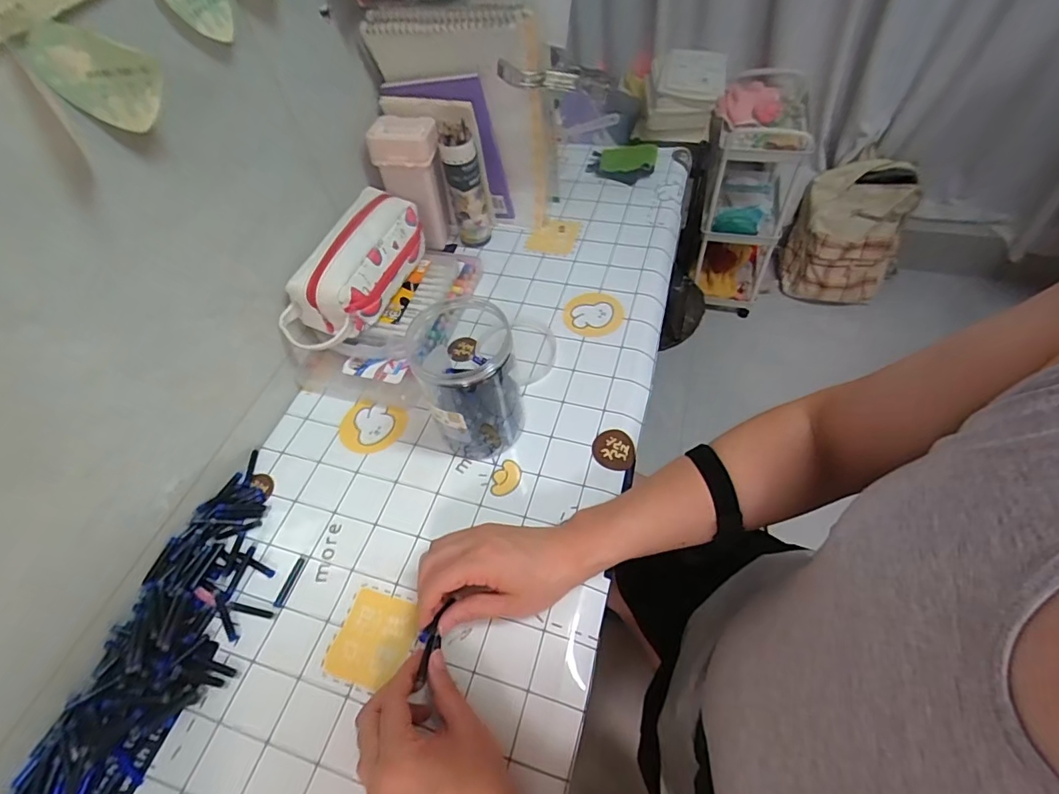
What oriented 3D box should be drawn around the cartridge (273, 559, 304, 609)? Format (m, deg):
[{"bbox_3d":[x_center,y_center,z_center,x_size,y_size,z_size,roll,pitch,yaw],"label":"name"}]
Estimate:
[{"bbox_3d":[-0.233,0.179,0.485,0.009,0.004,0.046,12,56,14],"label":"cartridge"}]

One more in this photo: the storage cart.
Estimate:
[{"bbox_3d":[0.660,-0.597,1.493,0.254,0.564,0.408,24,60,21],"label":"storage cart"}]

